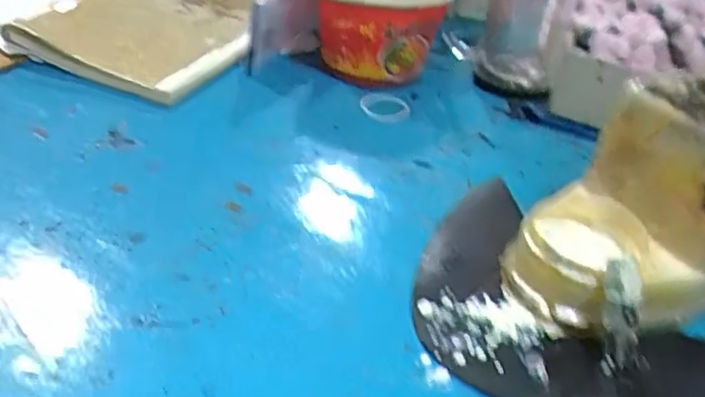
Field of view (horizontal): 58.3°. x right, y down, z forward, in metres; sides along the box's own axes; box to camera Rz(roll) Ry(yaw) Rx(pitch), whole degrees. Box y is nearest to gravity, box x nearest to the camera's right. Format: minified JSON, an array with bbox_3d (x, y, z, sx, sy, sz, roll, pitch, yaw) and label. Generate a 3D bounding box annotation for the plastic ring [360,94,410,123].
[{"bbox_3d":[0.030,-0.085,0.582,0.045,0.007,0.047,5,36,-3],"label":"plastic ring"}]

